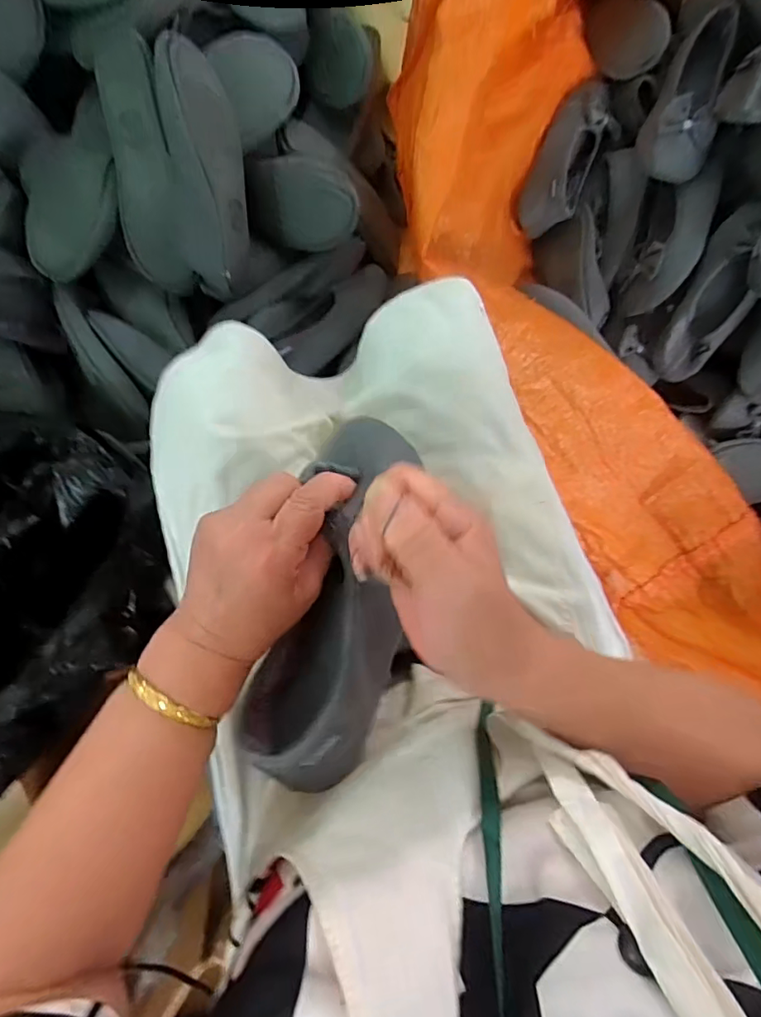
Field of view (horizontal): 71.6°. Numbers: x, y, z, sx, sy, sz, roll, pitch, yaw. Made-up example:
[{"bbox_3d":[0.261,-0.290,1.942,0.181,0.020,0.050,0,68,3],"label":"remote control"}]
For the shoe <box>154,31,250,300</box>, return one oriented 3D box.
[{"bbox_3d":[-0.196,-0.367,0.593,0.078,0.064,0.243,-3,123,-3],"label":"shoe"}]

